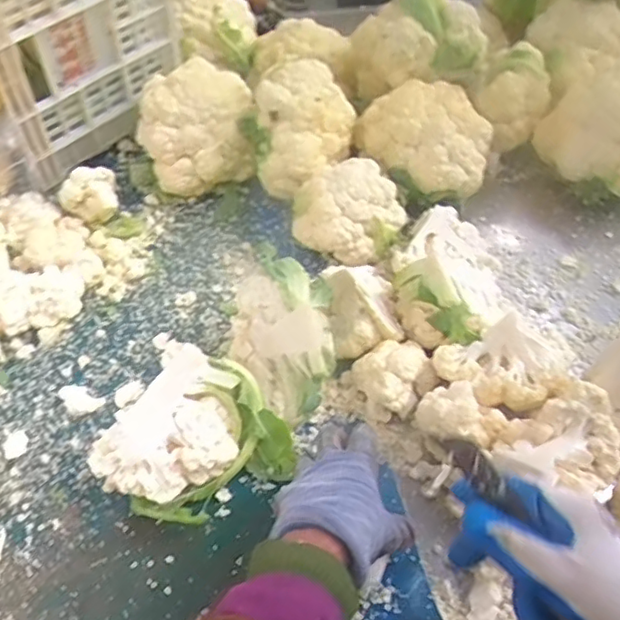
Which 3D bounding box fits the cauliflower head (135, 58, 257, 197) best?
[{"bbox_3d":[-0.155,-0.249,0.856,0.152,0.136,0.162,-4,47,-2],"label":"cauliflower head"}]

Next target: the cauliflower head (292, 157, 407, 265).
[{"bbox_3d":[0.045,-0.125,0.750,0.105,0.085,0.110,-1,47,1],"label":"cauliflower head"}]

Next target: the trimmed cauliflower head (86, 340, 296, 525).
[{"bbox_3d":[-0.104,0.111,0.530,0.155,0.092,0.105,-28,52,-23],"label":"trimmed cauliflower head"}]

